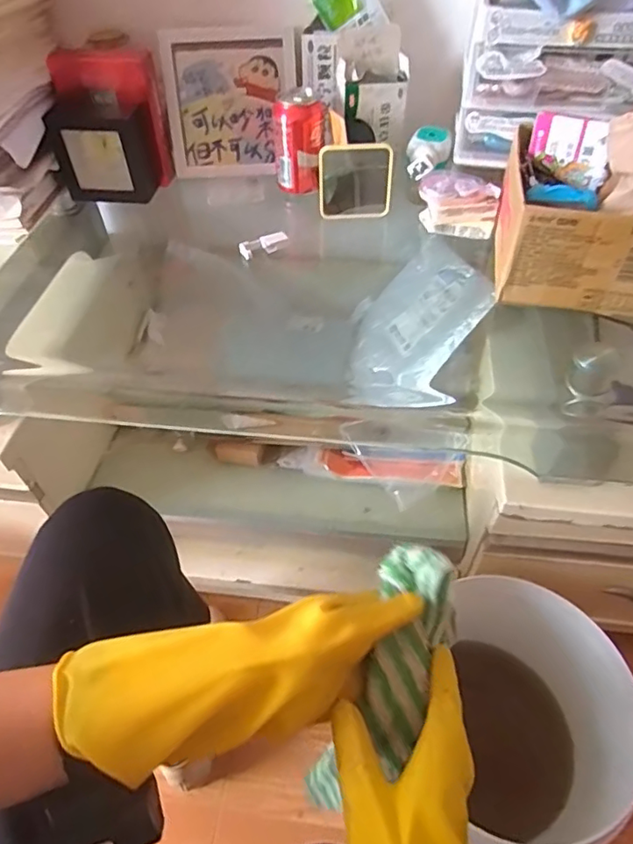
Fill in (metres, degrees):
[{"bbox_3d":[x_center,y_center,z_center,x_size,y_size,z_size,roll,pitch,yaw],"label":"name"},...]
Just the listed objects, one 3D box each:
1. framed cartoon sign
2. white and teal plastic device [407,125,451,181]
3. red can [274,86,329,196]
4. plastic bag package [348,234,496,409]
[{"bbox_3d":[-0.113,-0.423,0.736,0.174,0.169,0.012,-2,28,-2],"label":"framed cartoon sign"},{"bbox_3d":[0.135,-0.323,0.658,0.049,0.042,0.047,1,49,2],"label":"white and teal plastic device"},{"bbox_3d":[-0.019,-0.356,0.700,0.065,0.106,0.060,-1,49,0],"label":"red can"},{"bbox_3d":[0.140,-0.136,0.821,0.030,0.239,0.258,27,30,-36],"label":"plastic bag package"}]

